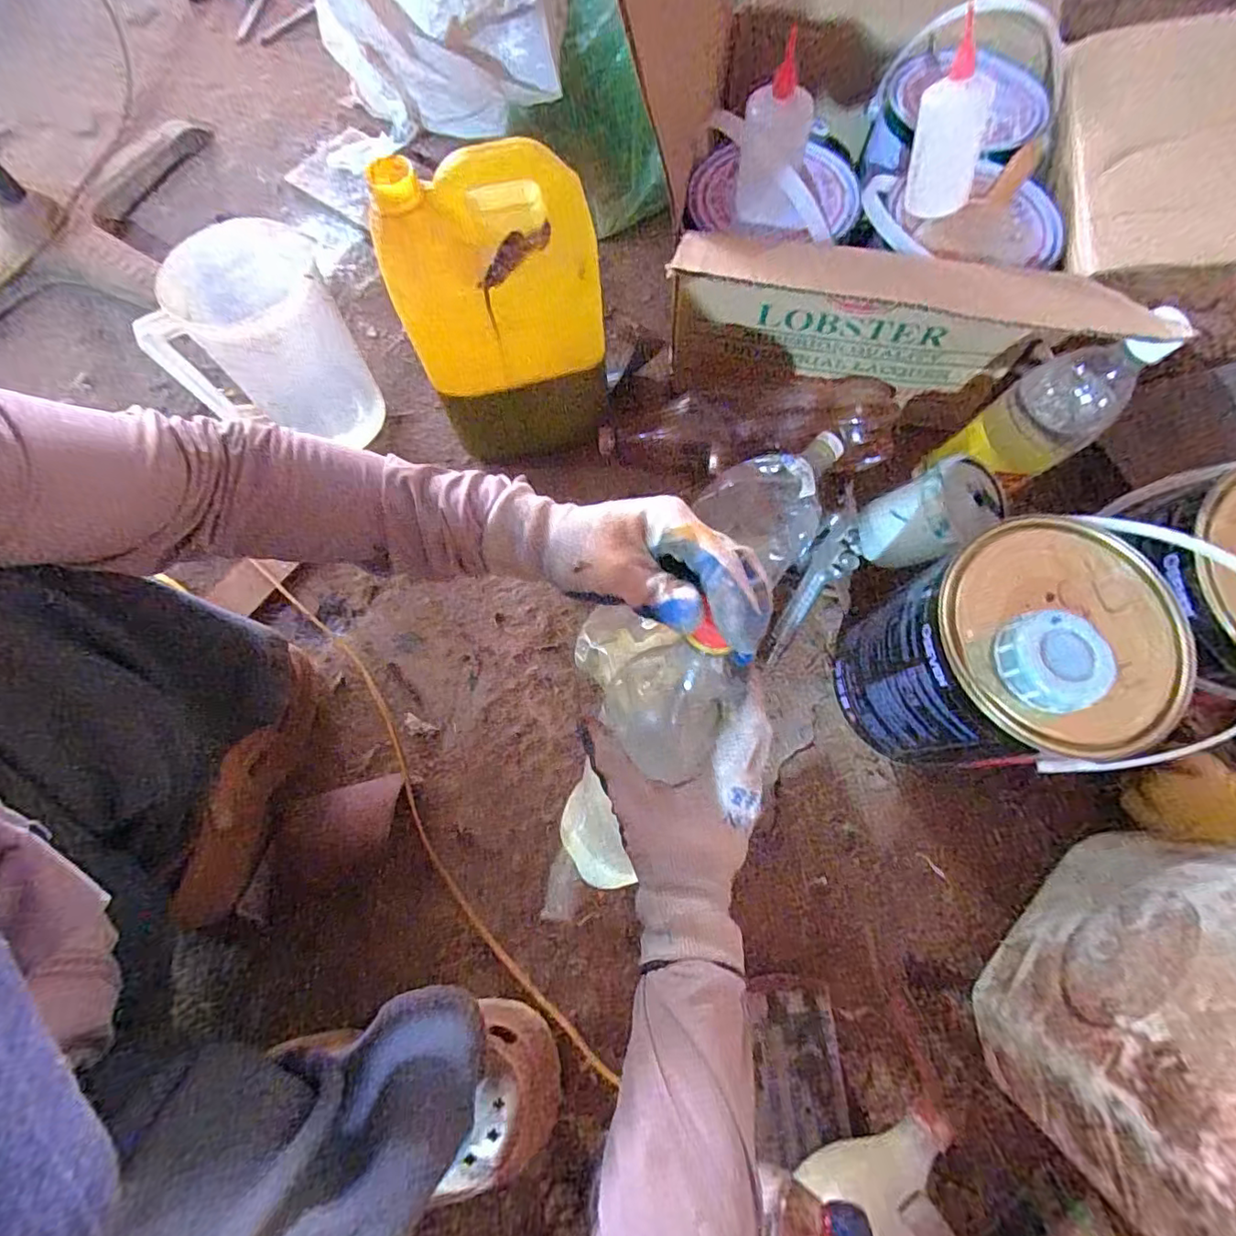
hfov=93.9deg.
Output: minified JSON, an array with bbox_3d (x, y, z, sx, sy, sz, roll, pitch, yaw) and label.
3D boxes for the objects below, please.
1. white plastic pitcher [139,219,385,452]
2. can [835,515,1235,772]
[{"bbox_3d":[-0.359,-0.281,0.597,0.167,0.174,0.113,9,71,6],"label":"white plastic pitcher"},{"bbox_3d":[0.310,0.040,0.476,0.185,0.196,0.176,-9,70,-1],"label":"can"}]

